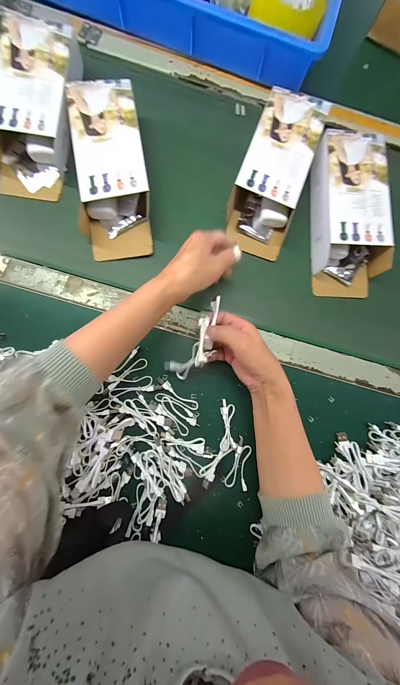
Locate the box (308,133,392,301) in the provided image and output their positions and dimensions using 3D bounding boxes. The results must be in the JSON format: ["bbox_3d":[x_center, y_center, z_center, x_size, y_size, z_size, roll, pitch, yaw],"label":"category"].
[{"bbox_3d":[0.244,-0.207,0.398,0.108,0.053,0.255,1,85,-2],"label":"box"}]

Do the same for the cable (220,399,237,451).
[{"bbox_3d":[0.041,0.121,0.356,0.023,0.011,0.073,0,85,-2],"label":"cable"}]

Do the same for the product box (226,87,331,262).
[{"bbox_3d":[0.121,-0.273,0.397,0.102,0.053,0.252,20,84,-1],"label":"product box"}]

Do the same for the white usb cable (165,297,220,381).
[{"bbox_3d":[-0.002,-0.005,0.326,0.046,0.042,0.125,28,93,0],"label":"white usb cable"}]

